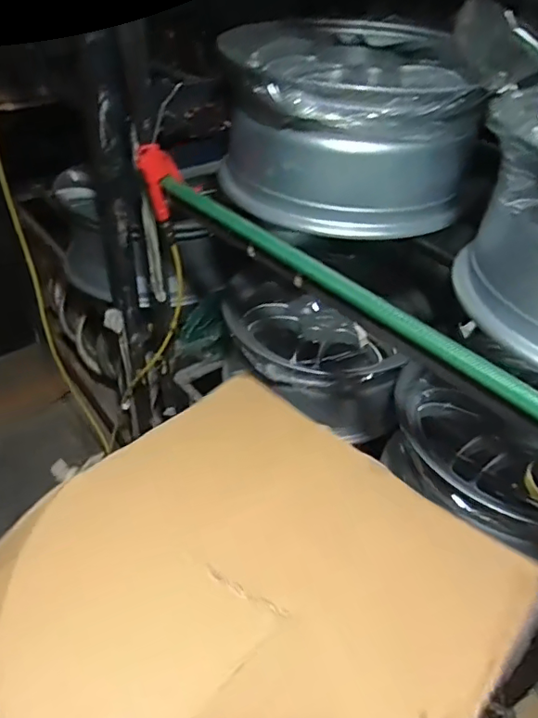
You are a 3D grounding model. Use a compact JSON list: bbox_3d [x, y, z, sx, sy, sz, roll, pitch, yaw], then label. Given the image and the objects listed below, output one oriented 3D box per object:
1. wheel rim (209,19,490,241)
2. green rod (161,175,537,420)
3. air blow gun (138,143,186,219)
[{"bbox_3d":[0.126,-0.408,0.921,0.398,0.220,0.421,3,41,-1],"label":"wheel rim"},{"bbox_3d":[0.093,-0.095,0.690,0.028,0.026,0.817,-26,49,-30],"label":"green rod"},{"bbox_3d":[-0.185,-0.303,0.917,0.068,0.130,0.028,-2,41,-7],"label":"air blow gun"}]

